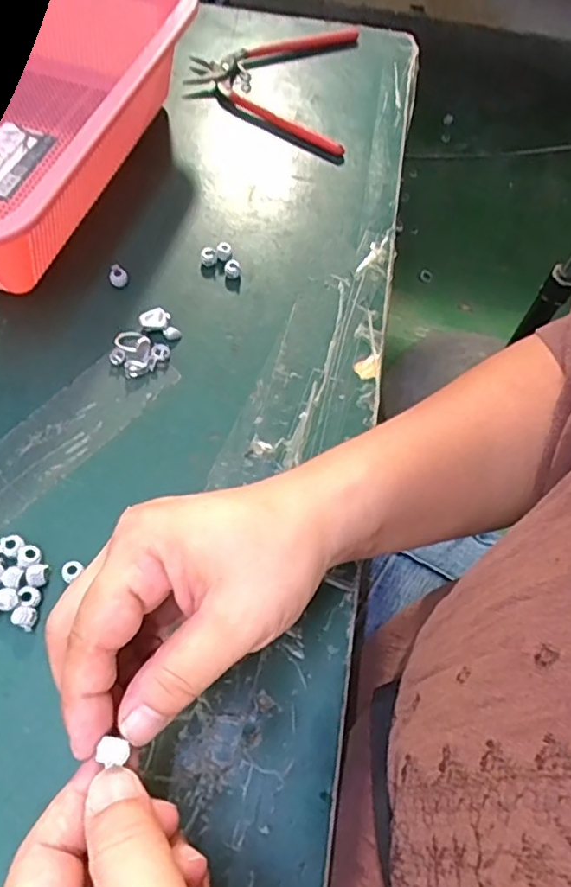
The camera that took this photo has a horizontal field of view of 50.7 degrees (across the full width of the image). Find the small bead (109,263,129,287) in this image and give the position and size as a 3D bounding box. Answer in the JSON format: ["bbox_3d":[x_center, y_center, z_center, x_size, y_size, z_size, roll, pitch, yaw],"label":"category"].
[{"bbox_3d":[-0.102,-0.103,0.368,0.011,0.009,0.010,1,62,-2],"label":"small bead"}]

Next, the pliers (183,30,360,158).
[{"bbox_3d":[-0.011,-0.282,0.468,0.124,0.012,0.141,6,62,0],"label":"pliers"}]

